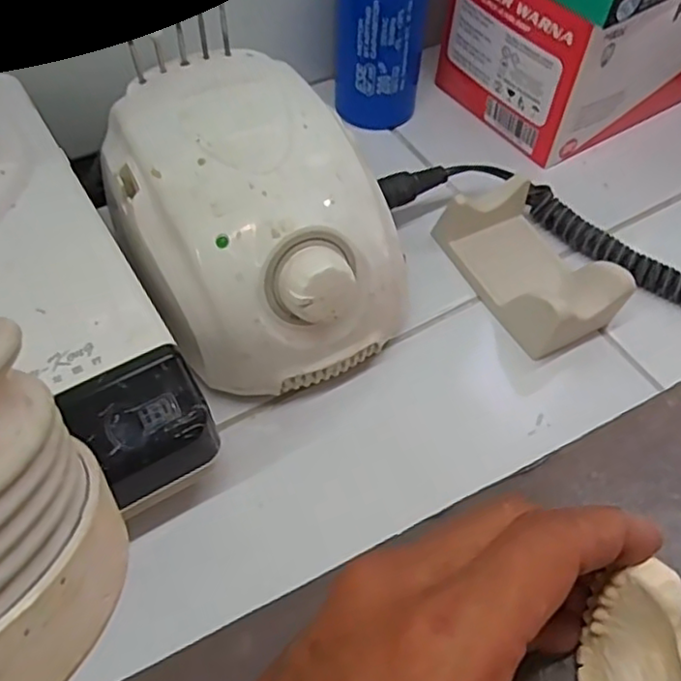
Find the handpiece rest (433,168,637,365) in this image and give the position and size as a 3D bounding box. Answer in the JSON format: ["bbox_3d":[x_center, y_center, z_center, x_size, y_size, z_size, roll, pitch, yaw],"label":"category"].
[{"bbox_3d":[0.092,-0.037,0.312,0.048,0.033,0.091,-22,59,-16],"label":"handpiece rest"}]

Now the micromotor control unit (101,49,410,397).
[{"bbox_3d":[-0.038,-0.051,0.287,0.108,0.083,0.138,-22,59,-17],"label":"micromotor control unit"}]

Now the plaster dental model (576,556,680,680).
[{"bbox_3d":[0.091,0.099,0.198,0.022,0.048,0.050,9,55,4],"label":"plaster dental model"}]

